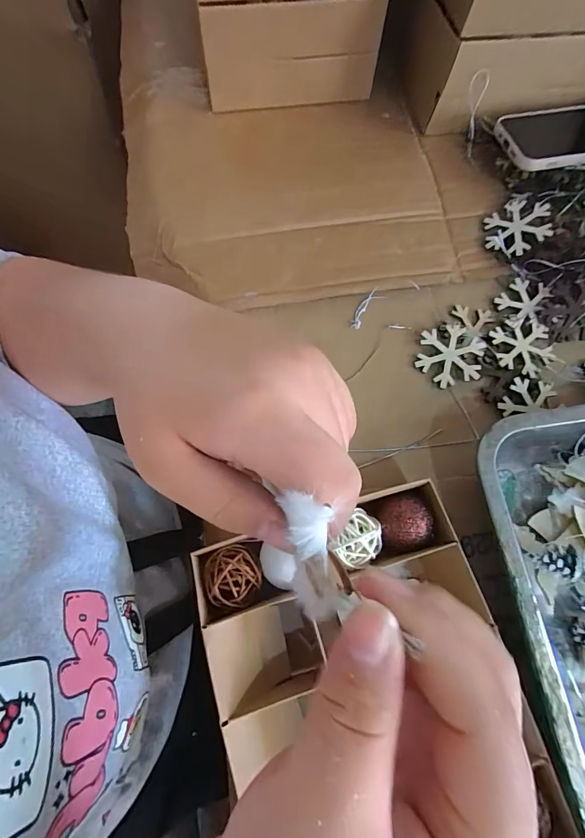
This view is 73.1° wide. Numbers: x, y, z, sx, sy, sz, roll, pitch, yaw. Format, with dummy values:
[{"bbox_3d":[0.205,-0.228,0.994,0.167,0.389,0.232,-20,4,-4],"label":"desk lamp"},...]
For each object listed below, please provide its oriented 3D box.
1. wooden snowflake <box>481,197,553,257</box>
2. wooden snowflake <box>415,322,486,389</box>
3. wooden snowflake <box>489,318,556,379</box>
[{"bbox_3d":[0.201,-0.173,0.353,0.051,0.004,0.052,-4,79,19],"label":"wooden snowflake"},{"bbox_3d":[0.131,-0.053,0.329,0.051,0.004,0.053,15,82,6],"label":"wooden snowflake"},{"bbox_3d":[0.194,-0.062,0.333,0.054,0.004,0.049,19,71,4],"label":"wooden snowflake"}]

